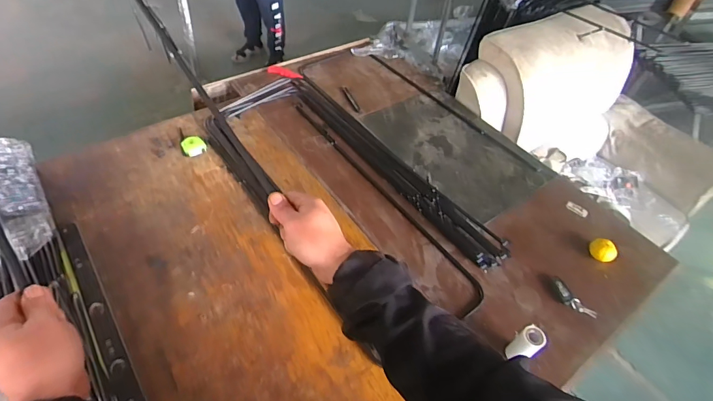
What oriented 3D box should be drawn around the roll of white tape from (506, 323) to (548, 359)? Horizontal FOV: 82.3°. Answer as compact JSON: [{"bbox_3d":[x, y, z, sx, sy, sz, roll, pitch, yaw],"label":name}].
[{"bbox_3d":[0.357,0.315,0.872,0.048,0.114,0.049,4,49,-4],"label":"roll of white tape"}]

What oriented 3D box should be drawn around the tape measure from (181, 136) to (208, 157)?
[{"bbox_3d":[-0.482,-0.162,1.210,0.067,0.038,0.051,-20,55,-23],"label":"tape measure"}]

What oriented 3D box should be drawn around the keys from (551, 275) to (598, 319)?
[{"bbox_3d":[0.531,0.242,1.010,0.041,0.014,0.125,-23,56,-24],"label":"keys"}]

